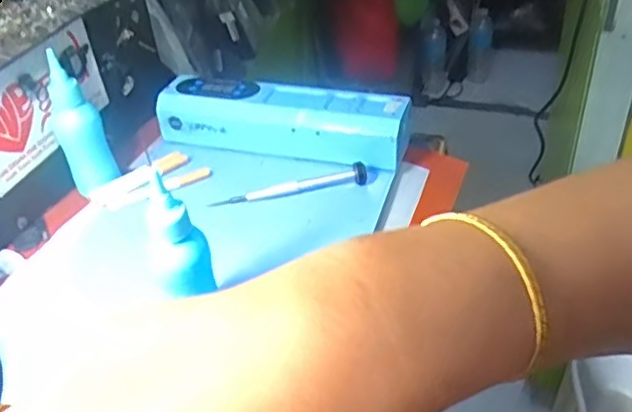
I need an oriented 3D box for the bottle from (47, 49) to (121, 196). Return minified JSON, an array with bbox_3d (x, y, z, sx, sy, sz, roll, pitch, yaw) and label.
[{"bbox_3d":[-0.181,-0.062,0.490,0.029,0.110,0.032,15,42,23],"label":"bottle"}]

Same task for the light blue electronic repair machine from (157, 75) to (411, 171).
[{"bbox_3d":[-0.029,-0.074,0.539,0.207,0.040,0.050,8,40,17],"label":"light blue electronic repair machine"}]

